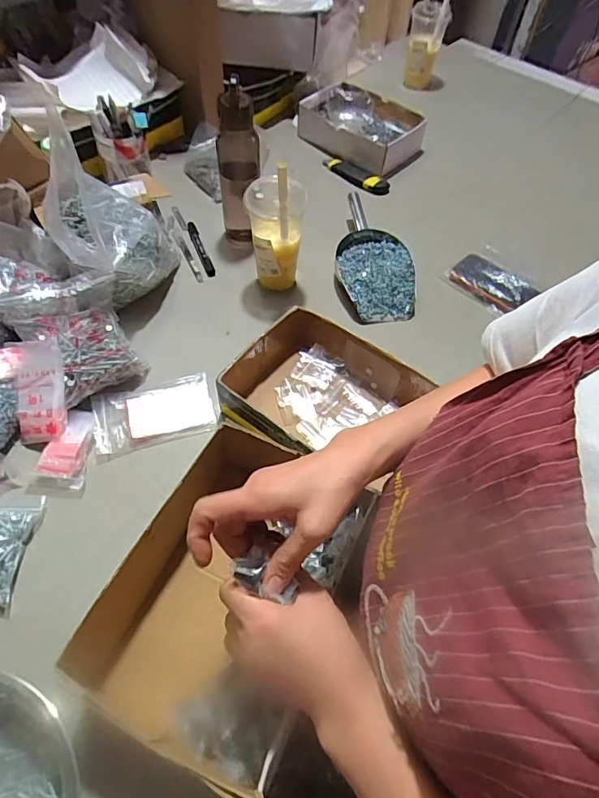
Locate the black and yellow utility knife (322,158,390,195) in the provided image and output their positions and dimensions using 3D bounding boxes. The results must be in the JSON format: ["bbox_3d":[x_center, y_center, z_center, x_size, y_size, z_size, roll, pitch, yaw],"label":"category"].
[{"bbox_3d":[0.114,-0.462,0.959,0.150,0.023,0.054,35,62,18],"label":"black and yellow utility knife"}]

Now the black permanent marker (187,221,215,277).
[{"bbox_3d":[-0.175,-0.268,0.815,0.017,0.012,0.149,-17,59,-14],"label":"black permanent marker"}]

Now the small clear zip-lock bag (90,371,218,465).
[{"bbox_3d":[-0.195,0.019,0.627,0.153,0.020,0.087,-16,59,-13],"label":"small clear zip-lock bag"}]

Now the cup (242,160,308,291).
[{"bbox_3d":[-0.037,-0.263,0.706,0.080,0.214,0.081,2,57,-2],"label":"cup"}]

